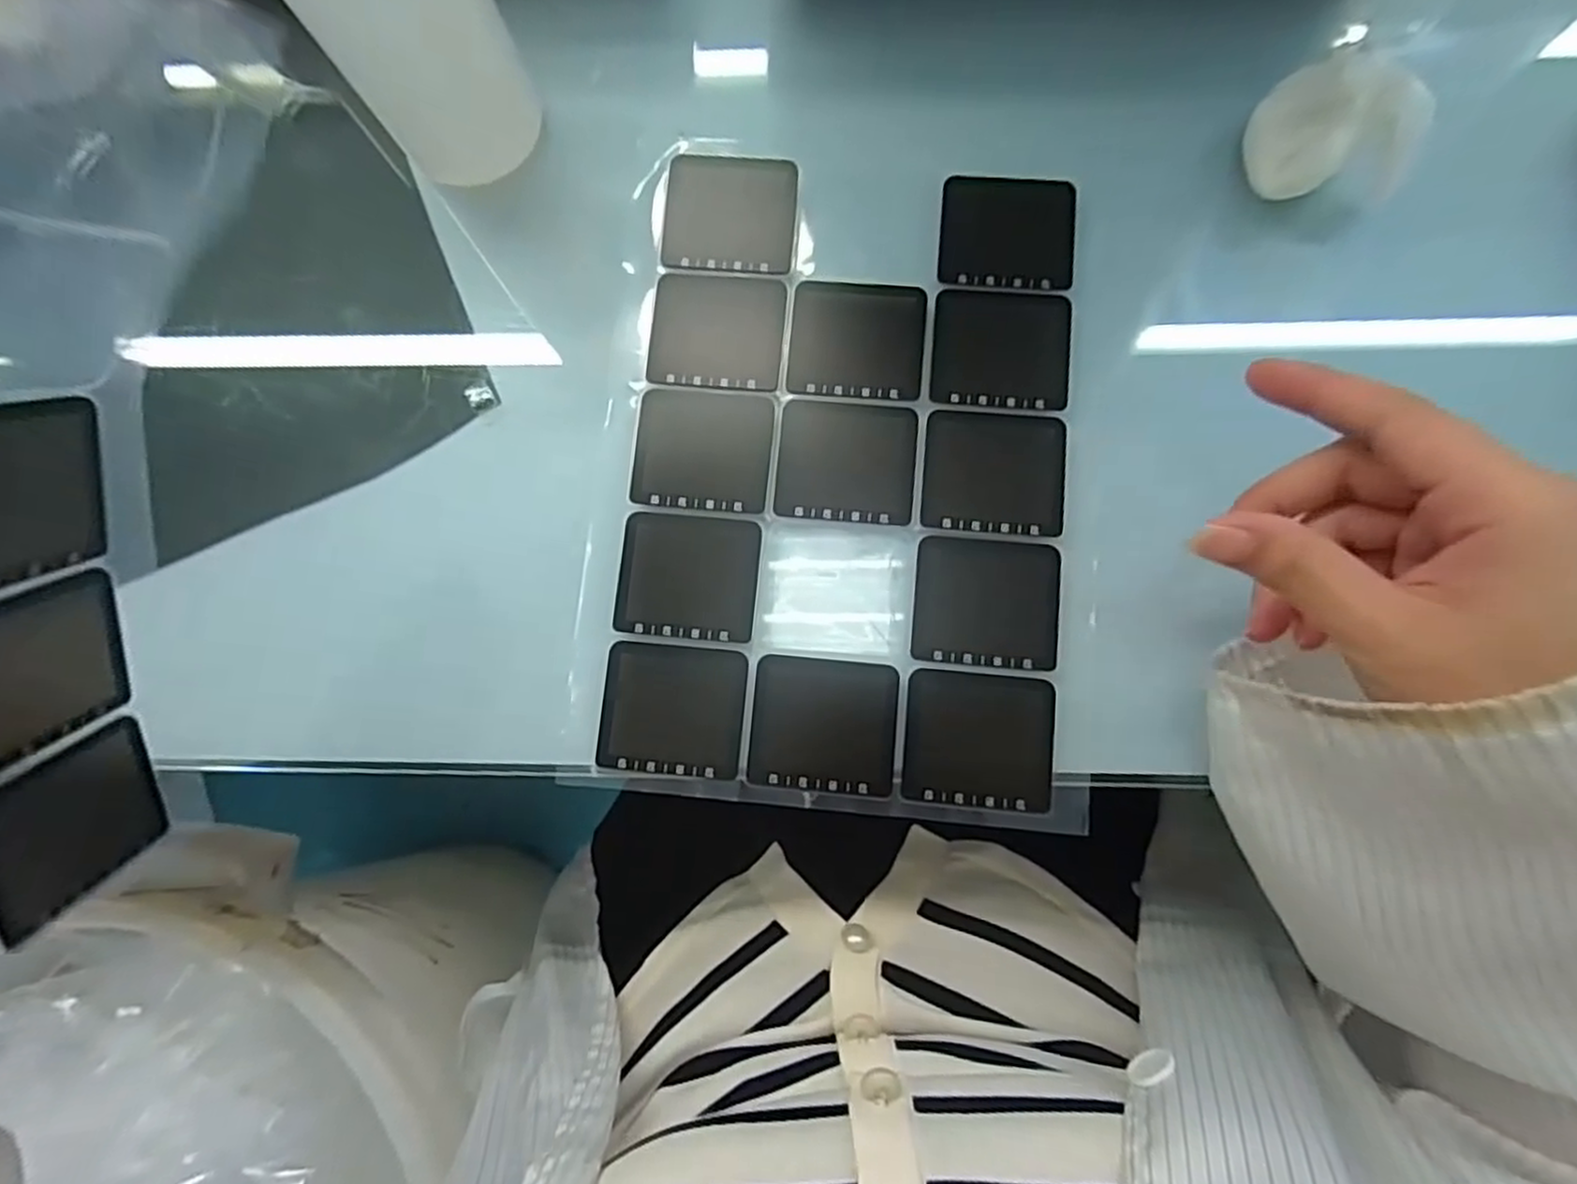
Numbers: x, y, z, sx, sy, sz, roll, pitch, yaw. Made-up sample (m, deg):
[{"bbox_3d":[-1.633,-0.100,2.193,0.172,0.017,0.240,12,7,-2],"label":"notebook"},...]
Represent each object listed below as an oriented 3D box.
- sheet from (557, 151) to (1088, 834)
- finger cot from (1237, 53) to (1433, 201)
[{"bbox_3d":[0.022,-0.049,0.296,0.193,0.006,0.265,4,82,2],"label":"sheet"},{"bbox_3d":[0.215,-0.180,0.280,0.053,0.041,0.033,0,82,2],"label":"finger cot"}]

